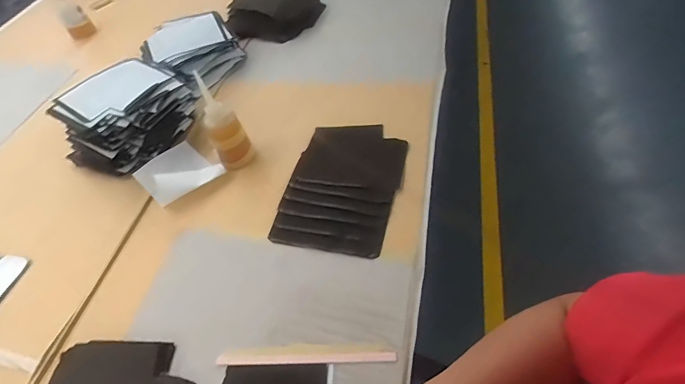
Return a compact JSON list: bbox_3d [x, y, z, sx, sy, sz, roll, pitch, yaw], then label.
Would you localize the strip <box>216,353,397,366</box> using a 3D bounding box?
[{"bbox_3d":[-0.045,0.201,0.480,0.216,0.011,0.013,-1,52,5],"label":"strip"}]

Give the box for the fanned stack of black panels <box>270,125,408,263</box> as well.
[{"bbox_3d":[0.000,-0.018,0.641,0.175,0.018,0.242,10,54,13],"label":"fanned stack of black panels"}]

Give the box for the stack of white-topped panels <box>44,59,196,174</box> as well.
[{"bbox_3d":[-0.388,-0.135,0.726,0.144,0.123,0.205,28,60,25],"label":"stack of white-topped panels"}]

